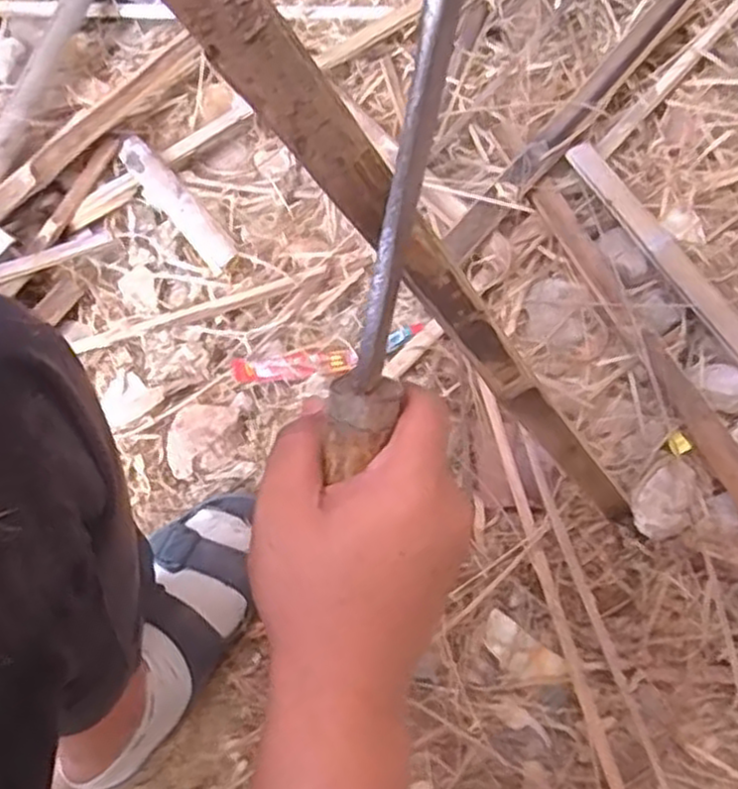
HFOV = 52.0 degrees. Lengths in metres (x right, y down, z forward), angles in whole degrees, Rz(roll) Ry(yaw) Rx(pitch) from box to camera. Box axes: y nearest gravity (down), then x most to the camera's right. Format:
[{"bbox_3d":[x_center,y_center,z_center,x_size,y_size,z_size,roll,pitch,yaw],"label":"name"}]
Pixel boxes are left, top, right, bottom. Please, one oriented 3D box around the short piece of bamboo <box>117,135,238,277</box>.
[{"bbox_3d":[-0.195,-0.194,0.756,0.031,0.021,0.266,-33,50,-11],"label":"short piece of bamboo"}]

